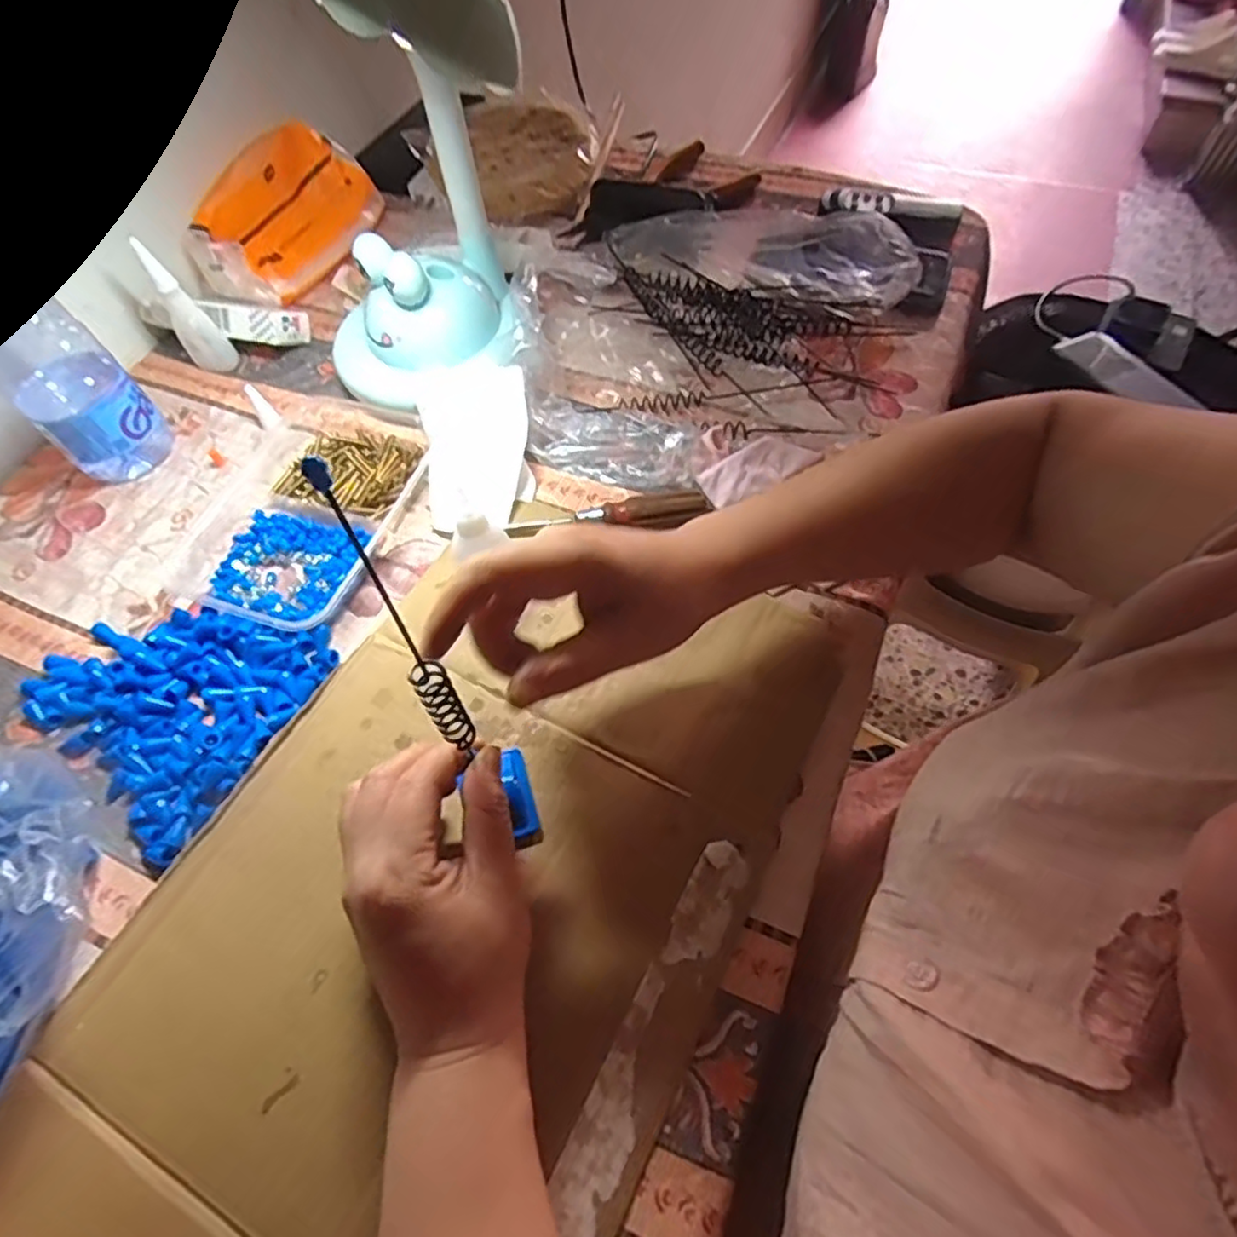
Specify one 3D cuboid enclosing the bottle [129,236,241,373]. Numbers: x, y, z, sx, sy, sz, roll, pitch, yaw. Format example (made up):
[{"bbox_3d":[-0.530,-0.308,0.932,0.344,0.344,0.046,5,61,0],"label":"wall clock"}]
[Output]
[{"bbox_3d":[-0.313,-0.223,0.488,0.027,0.094,0.018,13,60,12],"label":"bottle"}]

